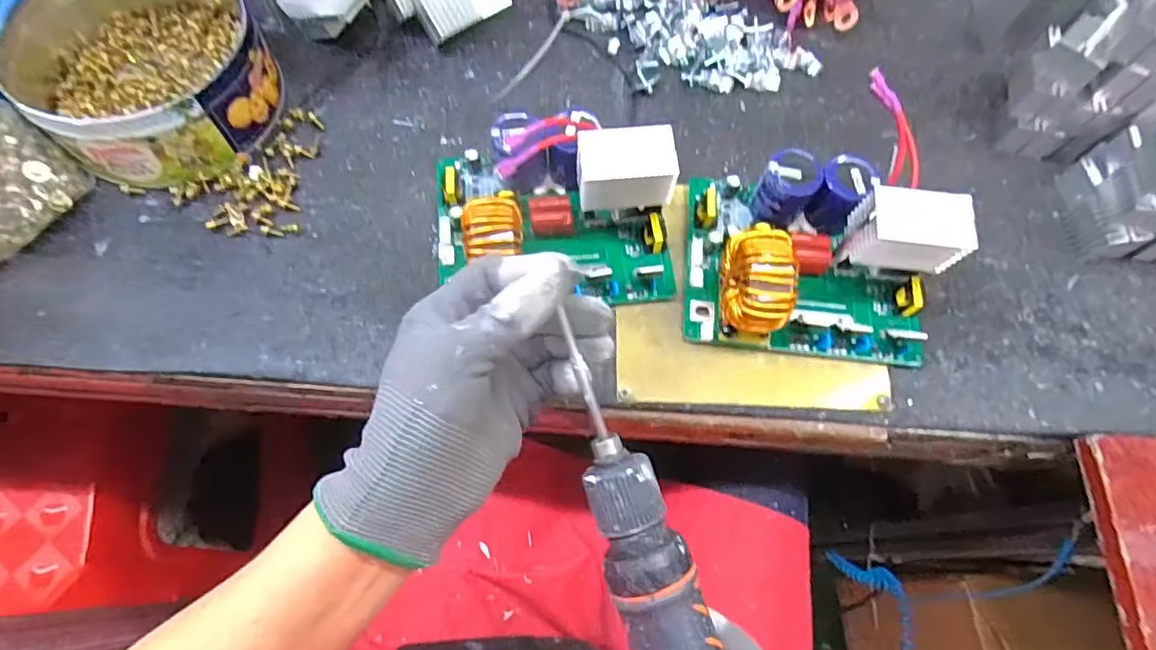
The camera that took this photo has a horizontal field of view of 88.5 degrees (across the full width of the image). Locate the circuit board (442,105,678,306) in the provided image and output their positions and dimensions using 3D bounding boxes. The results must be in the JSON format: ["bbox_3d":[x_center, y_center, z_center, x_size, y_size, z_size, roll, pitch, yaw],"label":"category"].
[{"bbox_3d":[-0.012,-0.082,0.369,0.150,0.071,0.106,5,66,0],"label":"circuit board"}]

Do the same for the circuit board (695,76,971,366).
[{"bbox_3d":[0.147,-0.057,0.367,0.148,0.066,0.139,5,66,0],"label":"circuit board"}]

